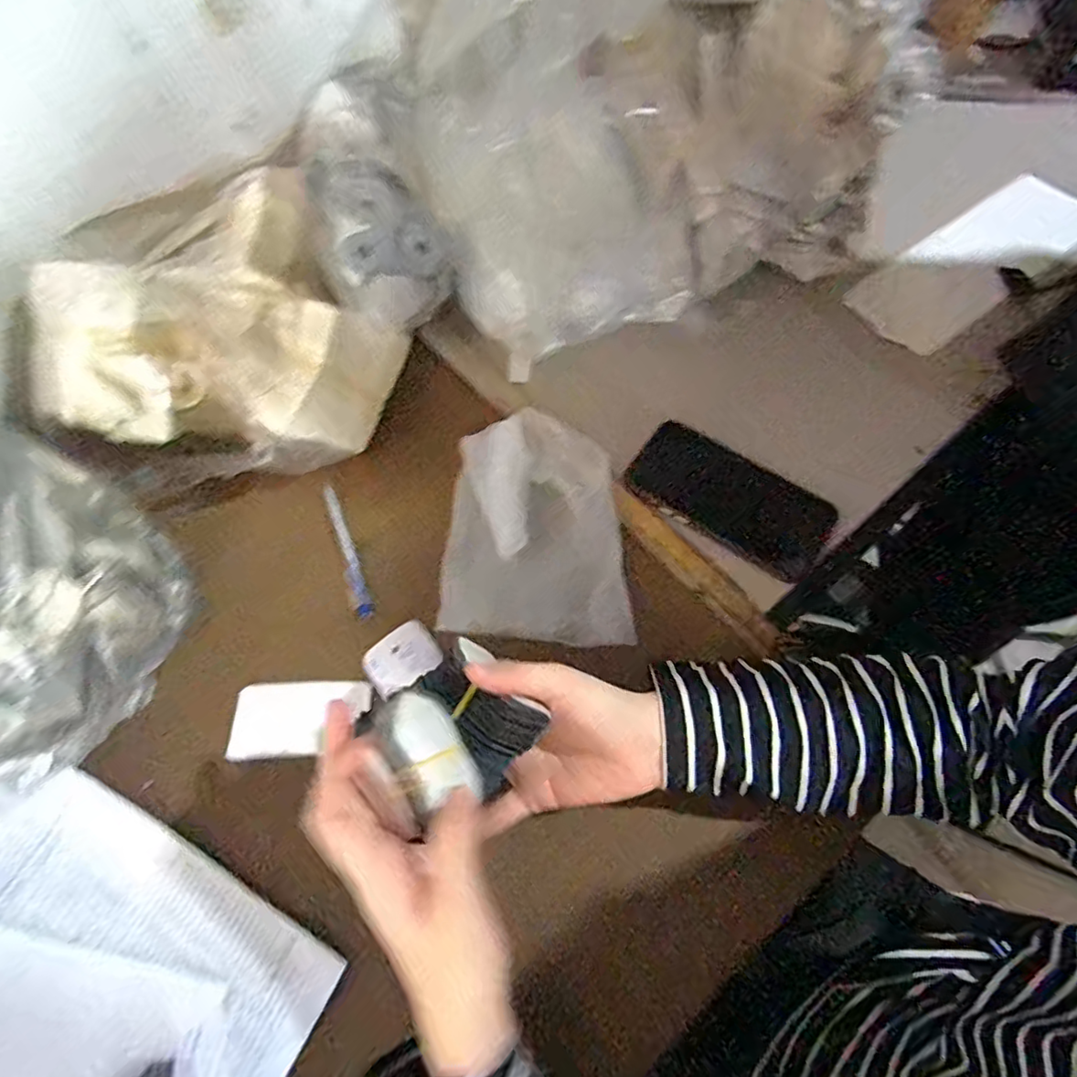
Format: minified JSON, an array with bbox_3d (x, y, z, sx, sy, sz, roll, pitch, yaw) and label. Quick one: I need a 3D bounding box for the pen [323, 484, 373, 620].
[{"bbox_3d":[-0.164,0.009,0.507,0.014,0.008,0.132,-21,63,-7],"label":"pen"}]

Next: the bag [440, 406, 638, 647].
[{"bbox_3d":[0.000,-0.014,0.484,0.147,0.039,0.187,1,63,5],"label":"bag"}]

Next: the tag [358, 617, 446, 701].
[{"bbox_3d":[-0.106,0.093,0.460,0.055,0.011,0.043,-39,67,-15],"label":"tag"}]

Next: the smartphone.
[{"bbox_3d":[0.157,-0.036,0.488,0.161,0.012,0.078,32,69,19],"label":"smartphone"}]

